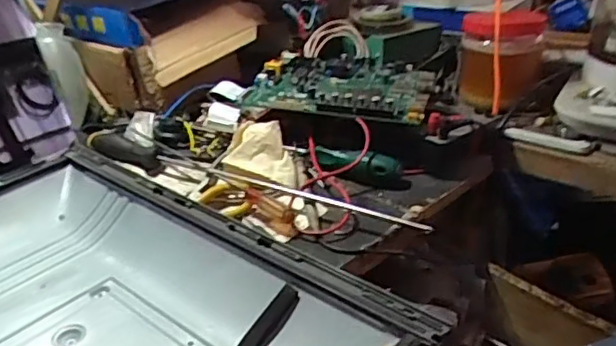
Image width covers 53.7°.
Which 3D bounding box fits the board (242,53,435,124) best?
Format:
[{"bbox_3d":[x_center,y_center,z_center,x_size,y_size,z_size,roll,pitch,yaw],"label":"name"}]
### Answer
[{"bbox_3d":[0.043,-0.109,0.710,0.197,0.025,0.182,6,28,14],"label":"board"}]

